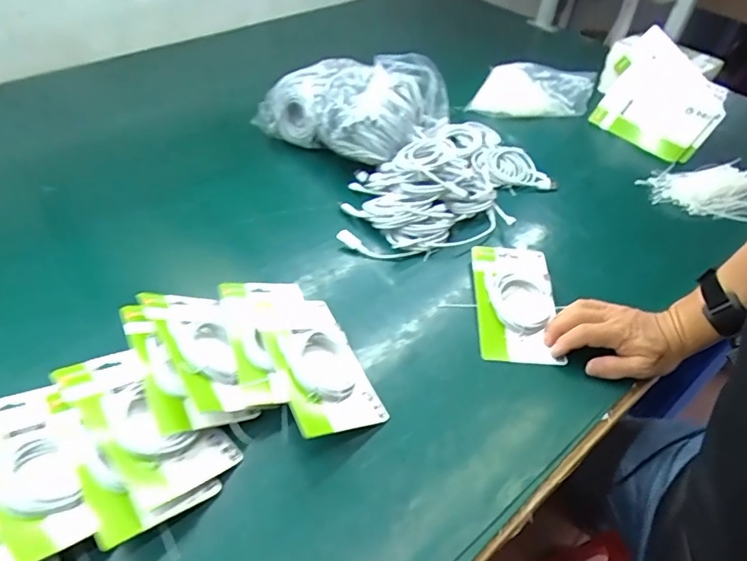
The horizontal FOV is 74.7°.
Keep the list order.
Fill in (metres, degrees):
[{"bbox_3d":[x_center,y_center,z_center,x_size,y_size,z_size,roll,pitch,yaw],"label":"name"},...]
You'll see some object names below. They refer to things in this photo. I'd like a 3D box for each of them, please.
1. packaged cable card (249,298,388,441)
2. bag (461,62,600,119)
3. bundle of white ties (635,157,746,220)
[{"bbox_3d":[-0.064,0.085,0.540,0.095,0.023,0.180,-7,46,-31],"label":"packaged cable card"},{"bbox_3d":[0.327,-0.386,1.007,0.260,0.065,0.103,1,46,-2],"label":"bag"},{"bbox_3d":[0.555,-0.157,0.818,0.183,0.048,0.098,4,46,1],"label":"bundle of white ties"}]

